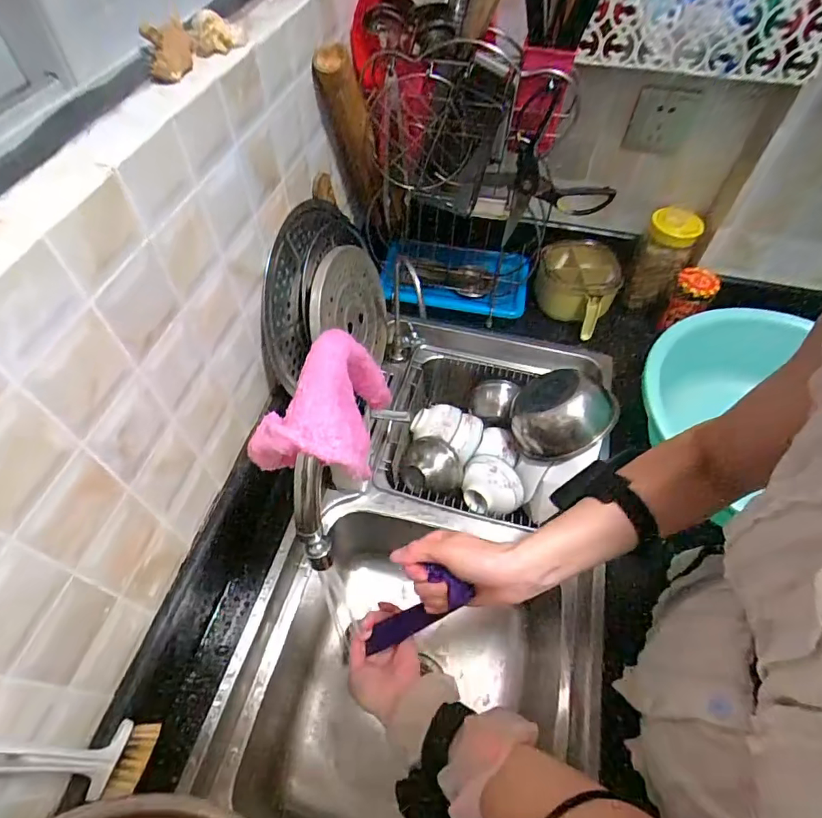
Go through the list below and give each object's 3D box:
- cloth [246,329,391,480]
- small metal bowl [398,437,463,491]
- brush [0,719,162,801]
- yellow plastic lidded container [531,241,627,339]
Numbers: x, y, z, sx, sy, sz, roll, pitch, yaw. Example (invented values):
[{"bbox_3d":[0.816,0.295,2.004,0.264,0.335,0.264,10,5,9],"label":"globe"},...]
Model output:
[{"bbox_3d":[-0.078,0.006,0.426,0.095,0.109,0.143,4,55,3],"label":"cloth"},{"bbox_3d":[0.034,0.088,0.795,0.099,0.052,0.093,0,55,0],"label":"small metal bowl"},{"bbox_3d":[-0.247,0.239,0.328,0.051,0.210,0.048,-7,55,-5],"label":"brush"},{"bbox_3d":[0.299,-0.226,0.882,0.141,0.091,0.145,24,58,16],"label":"yellow plastic lidded container"}]

